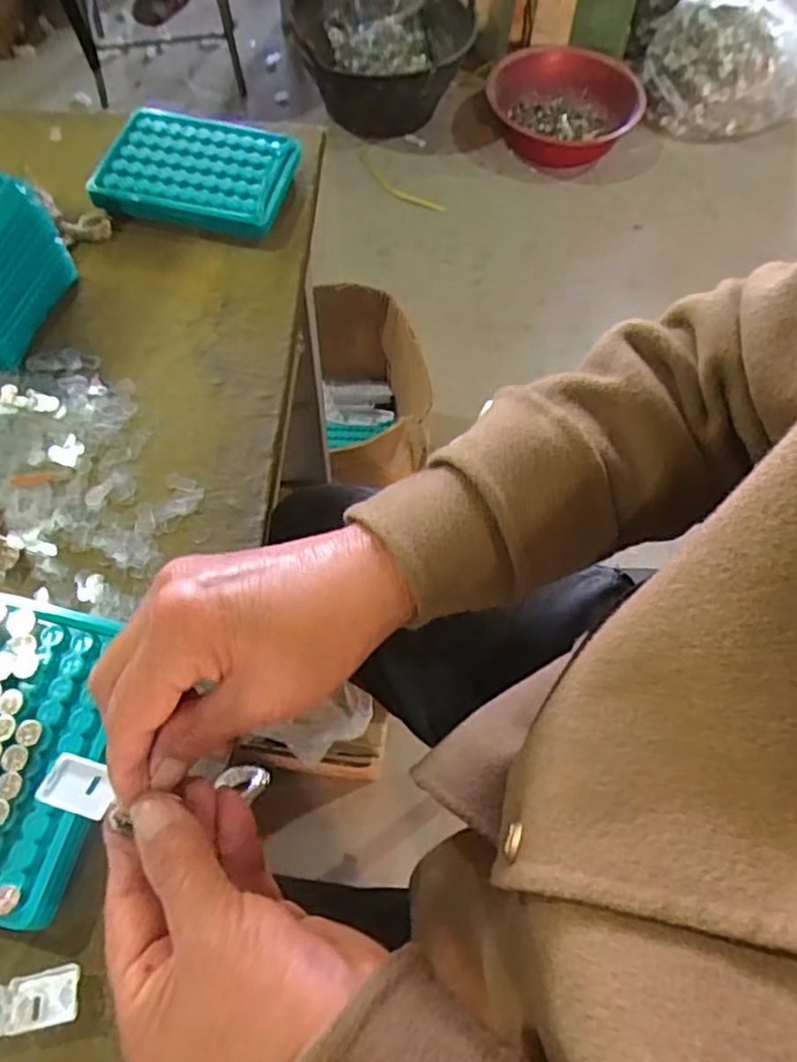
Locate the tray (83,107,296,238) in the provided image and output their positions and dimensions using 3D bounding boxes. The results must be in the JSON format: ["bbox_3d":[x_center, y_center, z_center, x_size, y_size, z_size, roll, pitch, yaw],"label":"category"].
[{"bbox_3d":[-0.144,-0.258,0.500,0.128,0.029,0.093,8,62,1],"label":"tray"}]

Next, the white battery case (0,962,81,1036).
[{"bbox_3d":[-0.156,0.192,0.277,0.053,0.012,0.020,-10,64,-9],"label":"white battery case"}]

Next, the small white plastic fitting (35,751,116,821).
[{"bbox_3d":[-0.124,0.099,0.269,0.027,0.006,0.020,16,63,5],"label":"small white plastic fitting"}]

